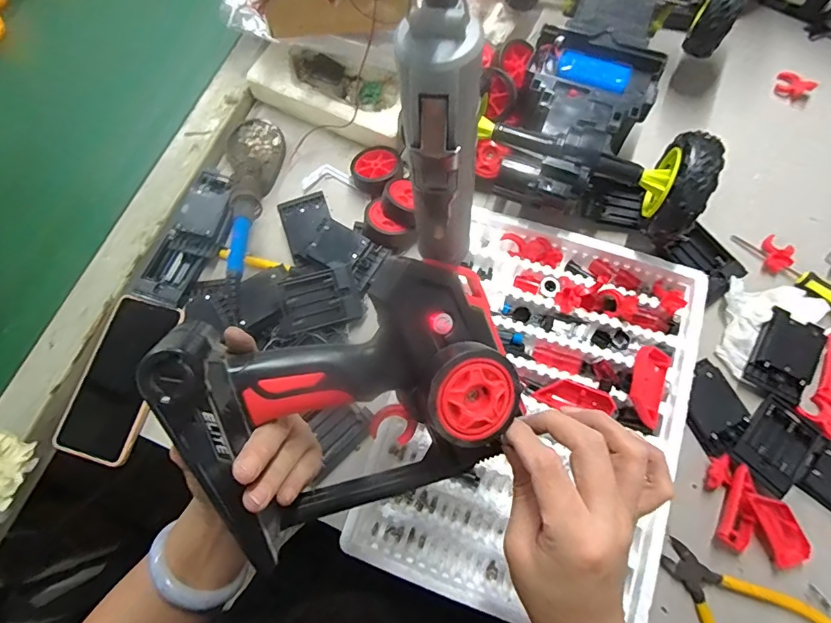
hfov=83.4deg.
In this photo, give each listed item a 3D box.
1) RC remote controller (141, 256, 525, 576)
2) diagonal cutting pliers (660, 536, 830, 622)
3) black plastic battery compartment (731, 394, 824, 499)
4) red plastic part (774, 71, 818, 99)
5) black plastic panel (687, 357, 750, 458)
[{"bbox_3d":[-0.030,0.049,0.262,0.179,0.099,0.116,-20,73,-5],"label":"RC remote controller"},{"bbox_3d":[0.273,0.254,0.391,0.104,0.015,0.136,-38,75,-10],"label":"diagonal cutting pliers"},{"bbox_3d":[0.329,0.120,0.422,0.058,0.015,0.079,42,78,13],"label":"black plastic battery compartment"},{"bbox_3d":[0.440,-0.264,0.543,0.027,0.015,0.038,-36,75,-10],"label":"red plastic part"},{"bbox_3d":[0.279,0.090,0.440,0.053,0.010,0.075,-26,74,-7],"label":"black plastic panel"}]

